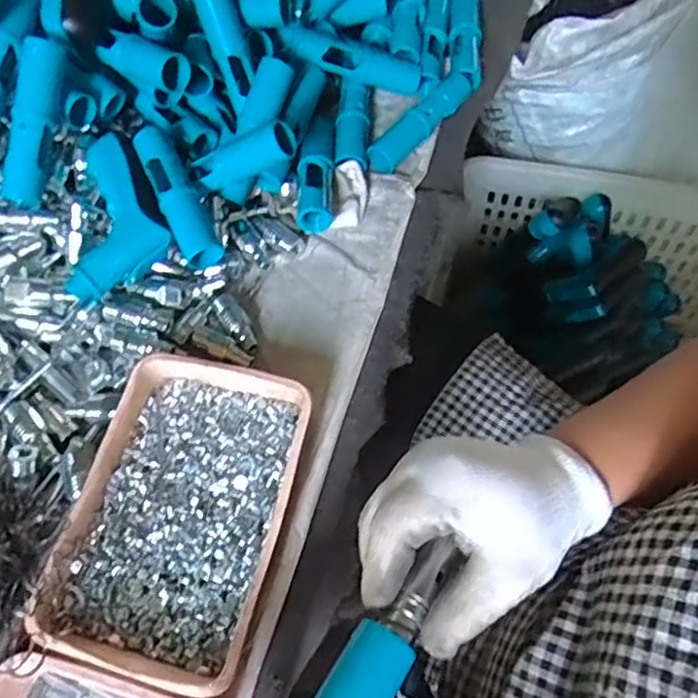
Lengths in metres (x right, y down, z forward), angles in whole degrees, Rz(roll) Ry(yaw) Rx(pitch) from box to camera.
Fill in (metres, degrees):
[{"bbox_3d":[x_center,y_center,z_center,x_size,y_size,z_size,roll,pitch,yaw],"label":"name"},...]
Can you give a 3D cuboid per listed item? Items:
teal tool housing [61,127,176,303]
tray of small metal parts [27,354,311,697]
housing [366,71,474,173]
[{"bbox_3d":[-0.177,-0.106,0.491,0.074,0.038,0.138,1,79,0],"label":"teal tool housing"},{"bbox_3d":[-0.111,0.108,0.423,0.138,0.037,0.203,10,64,8],"label":"tray of small metal parts"},{"bbox_3d":[0.066,-0.212,0.581,0.029,0.030,0.123,38,71,20],"label":"housing"}]

